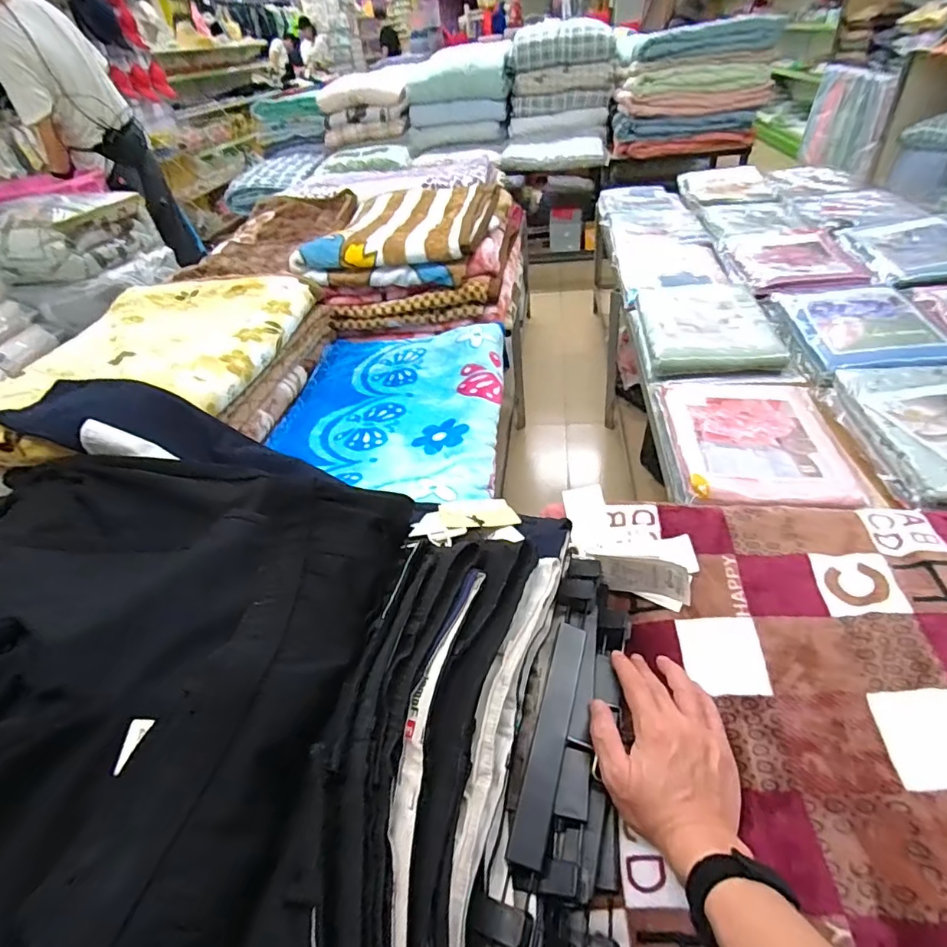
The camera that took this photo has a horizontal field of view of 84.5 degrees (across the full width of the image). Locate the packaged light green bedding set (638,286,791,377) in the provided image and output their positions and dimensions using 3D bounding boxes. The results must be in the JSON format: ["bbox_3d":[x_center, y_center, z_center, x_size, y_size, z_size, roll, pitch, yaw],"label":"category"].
[{"bbox_3d":[0.584,-0.375,1.305,0.305,0.052,0.468,1,41,11],"label":"packaged light green bedding set"}]

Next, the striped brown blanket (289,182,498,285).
[{"bbox_3d":[-0.193,-0.766,1.607,0.485,0.098,0.767,-1,41,9],"label":"striped brown blanket"}]

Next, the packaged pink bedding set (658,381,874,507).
[{"bbox_3d":[0.520,-0.067,0.958,0.317,0.048,0.384,0,41,10],"label":"packaged pink bedding set"}]

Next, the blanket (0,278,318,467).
[{"bbox_3d":[-0.683,-0.259,1.116,0.495,0.085,0.678,-1,41,9],"label":"blanket"}]

